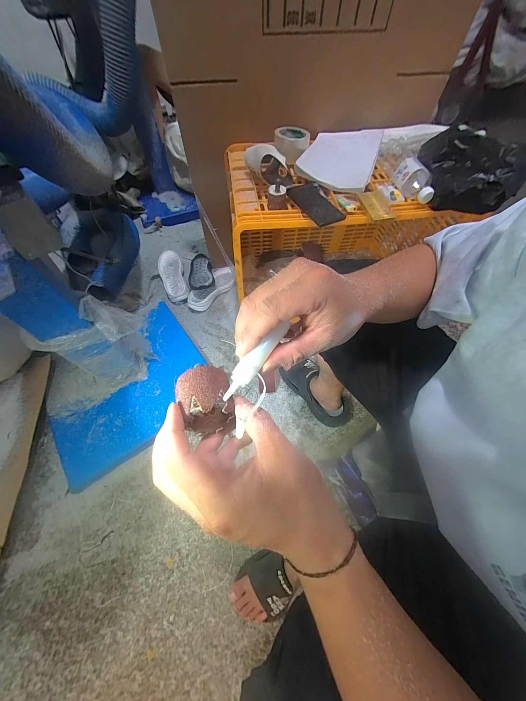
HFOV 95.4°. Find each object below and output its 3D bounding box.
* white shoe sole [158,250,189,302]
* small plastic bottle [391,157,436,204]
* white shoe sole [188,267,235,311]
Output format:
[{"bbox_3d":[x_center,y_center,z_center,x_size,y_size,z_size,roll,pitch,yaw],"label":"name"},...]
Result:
[{"bbox_3d":[-0.402,-0.328,1.071,0.105,0.063,0.268,-16,62,-9],"label":"white shoe sole"},{"bbox_3d":[0.380,-0.412,0.587,0.049,0.067,0.112,-25,64,-14],"label":"small plastic bottle"},{"bbox_3d":[-0.218,-0.273,1.057,0.116,0.039,0.274,28,64,14],"label":"white shoe sole"}]

